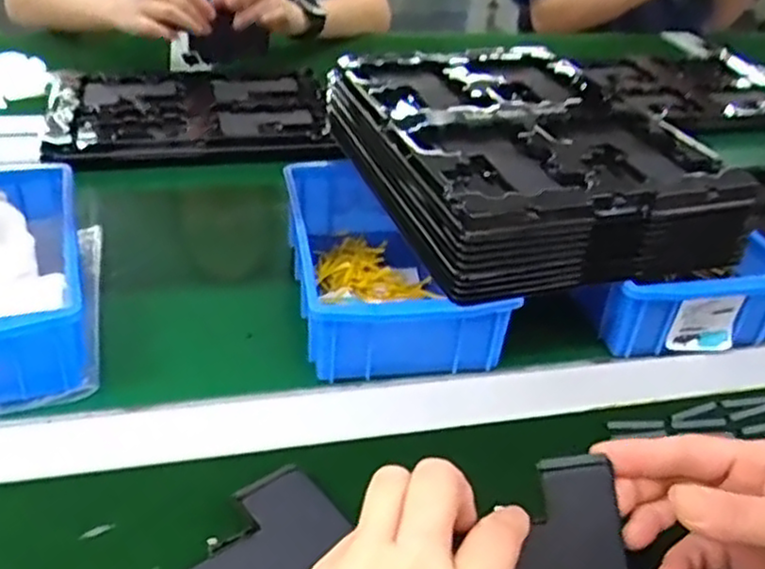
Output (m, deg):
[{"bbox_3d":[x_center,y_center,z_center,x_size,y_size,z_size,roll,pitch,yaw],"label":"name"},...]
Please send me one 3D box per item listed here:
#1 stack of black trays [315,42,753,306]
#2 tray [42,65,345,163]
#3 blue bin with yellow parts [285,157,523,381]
[{"bbox_3d":[0.097,-0.102,0.557,0.212,0.063,0.282,-8,37,-17],"label":"stack of black trays"},{"bbox_3d":[-0.204,-0.186,0.788,0.282,0.026,0.233,-8,37,-17],"label":"tray"},{"bbox_3d":[0.001,-0.017,0.526,0.121,0.058,0.191,-1,35,-12],"label":"blue bin with yellow parts"}]

